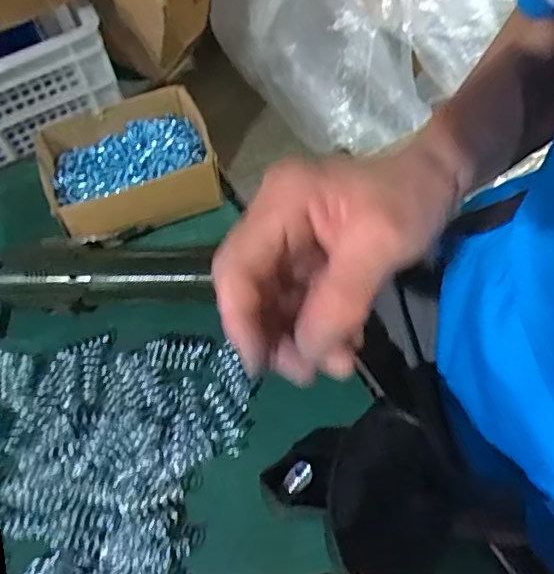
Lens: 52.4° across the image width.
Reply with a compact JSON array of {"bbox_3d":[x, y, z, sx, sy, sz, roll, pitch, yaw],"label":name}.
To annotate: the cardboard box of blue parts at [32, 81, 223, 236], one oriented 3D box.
[{"bbox_3d":[-0.116,-0.097,0.449,0.127,0.045,0.103,-17,60,-7],"label":"cardboard box of blue parts"}]

